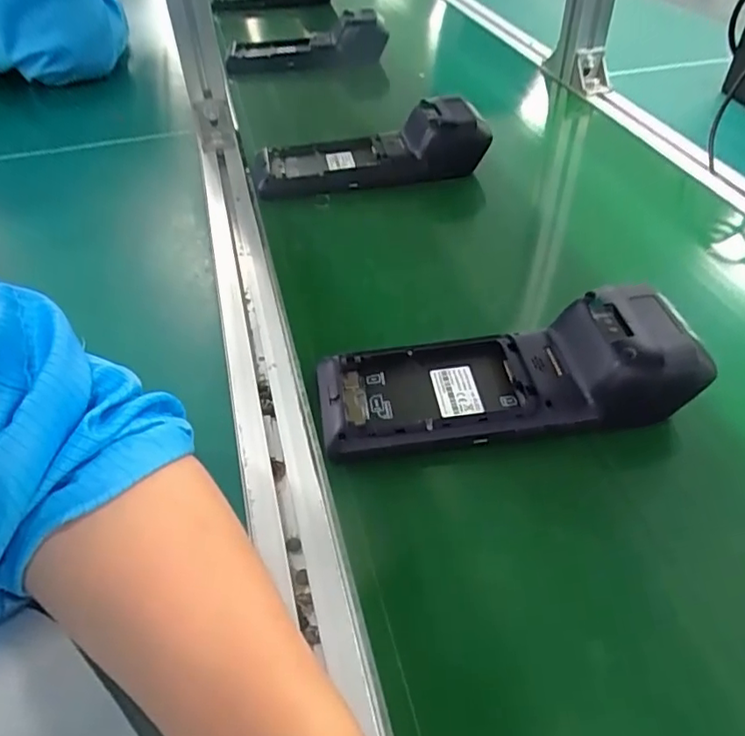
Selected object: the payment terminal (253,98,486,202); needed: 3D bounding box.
[{"bbox_3d":[-0.006,-0.212,0.567,0.219,0.062,0.072,-3,46,-1],"label":"payment terminal"}]

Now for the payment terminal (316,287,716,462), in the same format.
[{"bbox_3d":[0.075,-0.001,0.357,0.216,0.059,0.079,-5,46,-3],"label":"payment terminal"}]

